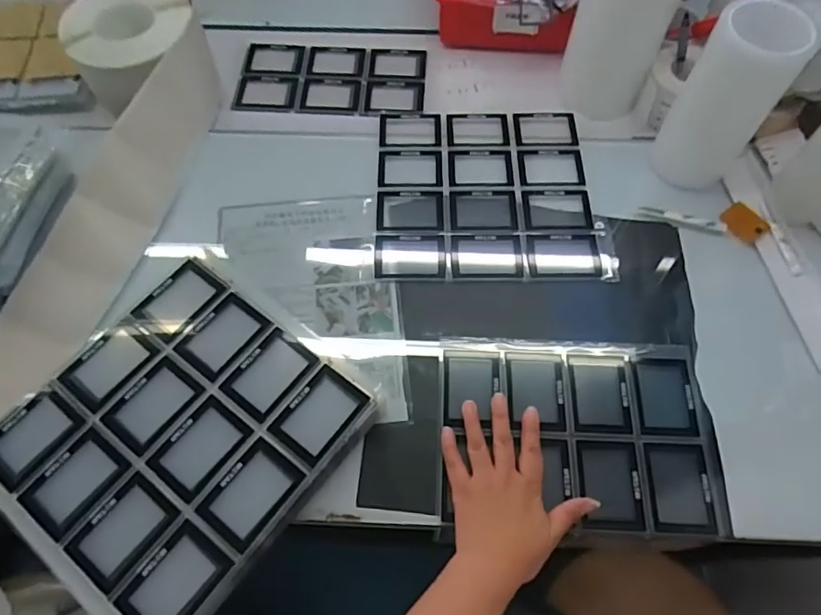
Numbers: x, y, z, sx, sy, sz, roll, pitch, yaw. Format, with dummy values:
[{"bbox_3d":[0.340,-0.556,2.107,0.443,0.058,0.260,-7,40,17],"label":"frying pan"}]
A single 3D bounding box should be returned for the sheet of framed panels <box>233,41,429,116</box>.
[{"bbox_3d":[-0.114,-0.337,0.800,0.264,0.007,0.133,2,66,1],"label":"sheet of framed panels"}]

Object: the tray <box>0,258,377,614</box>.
[{"bbox_3d":[-0.226,0.120,0.528,0.269,0.025,0.280,35,69,17],"label":"tray"}]

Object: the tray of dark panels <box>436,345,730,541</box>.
[{"bbox_3d":[0.172,0.132,0.563,0.271,0.010,0.189,0,63,1],"label":"tray of dark panels"}]

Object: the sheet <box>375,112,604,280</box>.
[{"bbox_3d":[0.093,-0.155,0.706,0.266,0.006,0.257,0,63,1],"label":"sheet"}]

